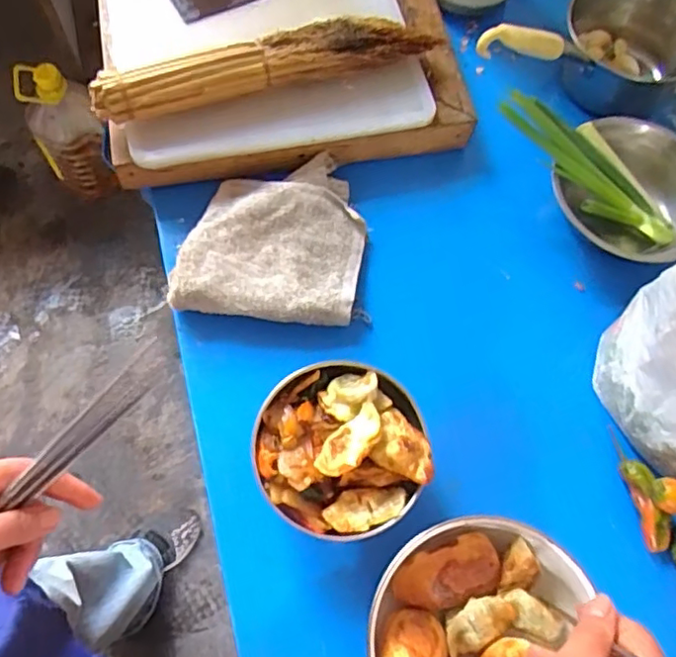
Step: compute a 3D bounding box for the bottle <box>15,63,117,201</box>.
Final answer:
[{"bbox_3d":[-0.593,-0.423,1.375,0.164,0.330,0.129,-28,73,-11],"label":"bottle"}]

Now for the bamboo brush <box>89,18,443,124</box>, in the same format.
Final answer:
[{"bbox_3d":[-0.070,-0.268,0.621,0.355,0.058,0.056,-16,71,-8],"label":"bamboo brush"}]

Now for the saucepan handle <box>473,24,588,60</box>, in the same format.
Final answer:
[{"bbox_3d":[0.196,-0.273,0.590,0.183,0.028,0.020,-14,68,-37],"label":"saucepan handle"}]

